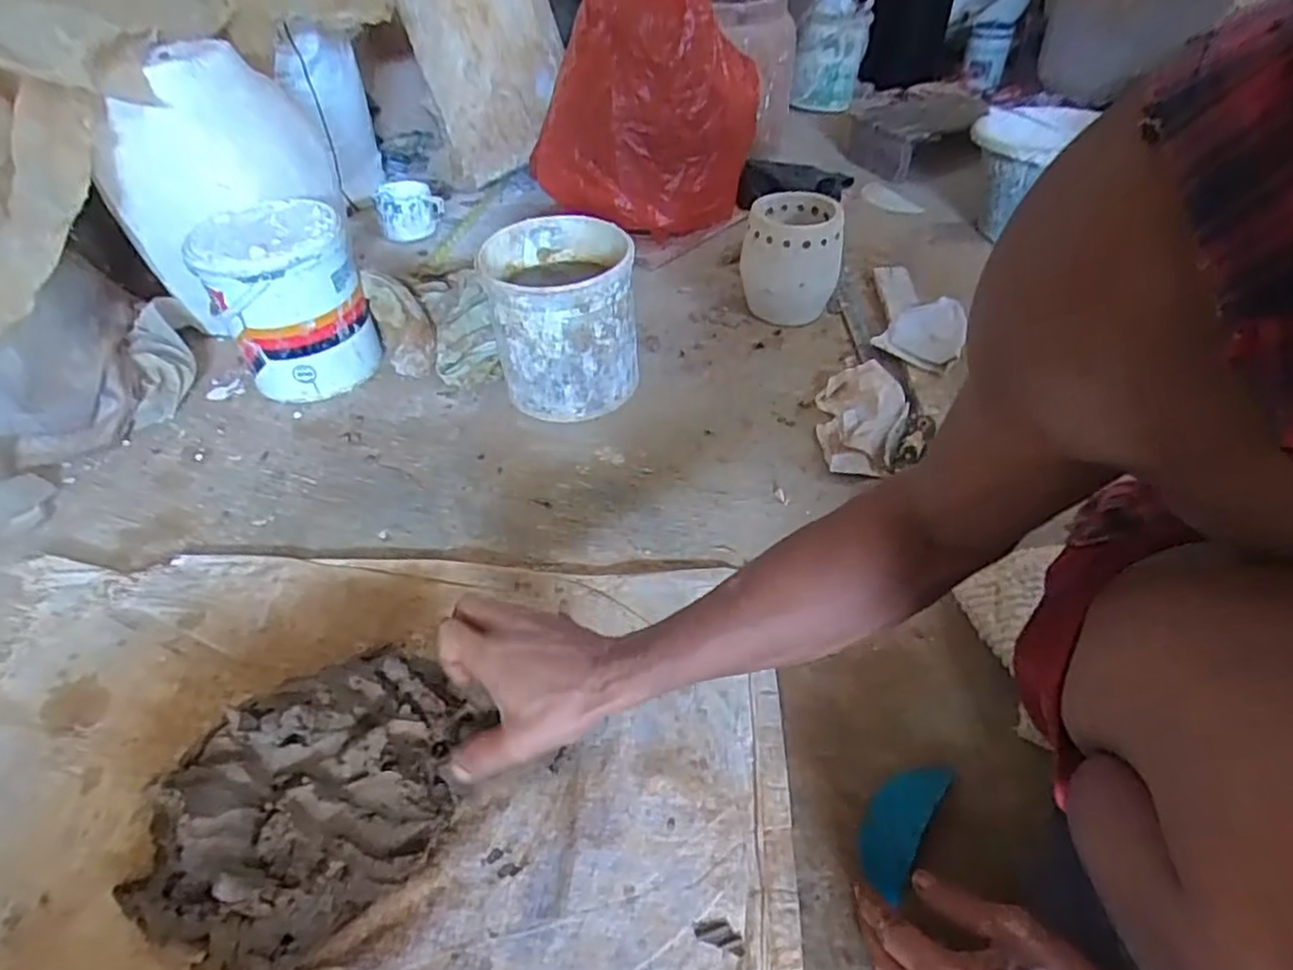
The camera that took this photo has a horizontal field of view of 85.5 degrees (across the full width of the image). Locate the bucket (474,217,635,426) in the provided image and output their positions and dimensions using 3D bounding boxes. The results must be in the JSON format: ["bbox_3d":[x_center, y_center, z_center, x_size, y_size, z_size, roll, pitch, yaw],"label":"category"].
[{"bbox_3d":[-0.100,-0.202,0.861,0.161,0.188,0.171,-1,45,1],"label":"bucket"}]

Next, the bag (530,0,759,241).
[{"bbox_3d":[0.013,-0.612,1.119,0.356,0.328,0.266,-2,45,0],"label":"bag"}]

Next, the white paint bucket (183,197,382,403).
[{"bbox_3d":[-0.457,-0.238,0.907,0.164,0.200,0.170,-1,45,1],"label":"white paint bucket"}]

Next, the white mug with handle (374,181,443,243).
[{"bbox_3d":[-0.424,-0.498,1.254,0.110,0.077,0.089,-14,46,-12],"label":"white mug with handle"}]

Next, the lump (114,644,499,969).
[{"bbox_3d":[-0.231,0.216,0.508,0.168,0.087,0.242,20,49,21],"label":"lump"}]

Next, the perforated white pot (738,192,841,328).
[{"bbox_3d":[0.203,-0.318,0.986,0.126,0.151,0.130,6,46,8],"label":"perforated white pot"}]

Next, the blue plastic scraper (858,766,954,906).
[{"bbox_3d":[0.188,0.246,0.516,0.042,0.005,0.107,28,52,27],"label":"blue plastic scraper"}]

